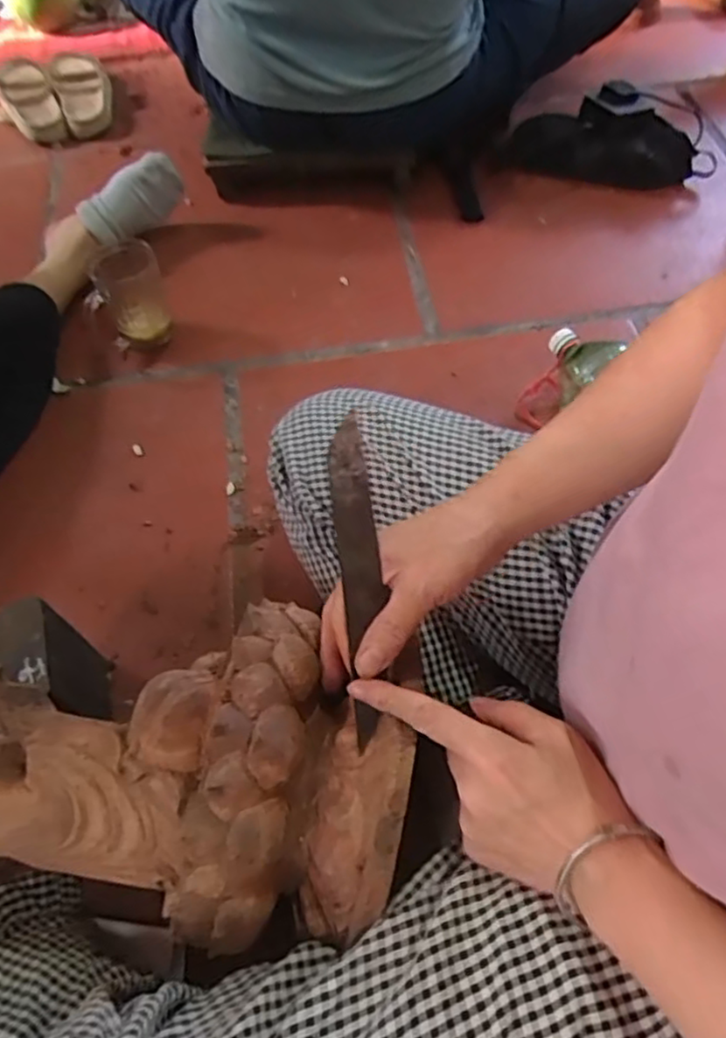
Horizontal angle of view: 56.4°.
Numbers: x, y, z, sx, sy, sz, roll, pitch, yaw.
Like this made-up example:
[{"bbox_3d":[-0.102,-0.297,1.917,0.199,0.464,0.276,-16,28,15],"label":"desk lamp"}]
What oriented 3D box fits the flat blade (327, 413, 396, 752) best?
[{"bbox_3d":[-0.001,0.034,0.391,0.023,0.006,0.185,-6,89,-16],"label":"flat blade"}]

